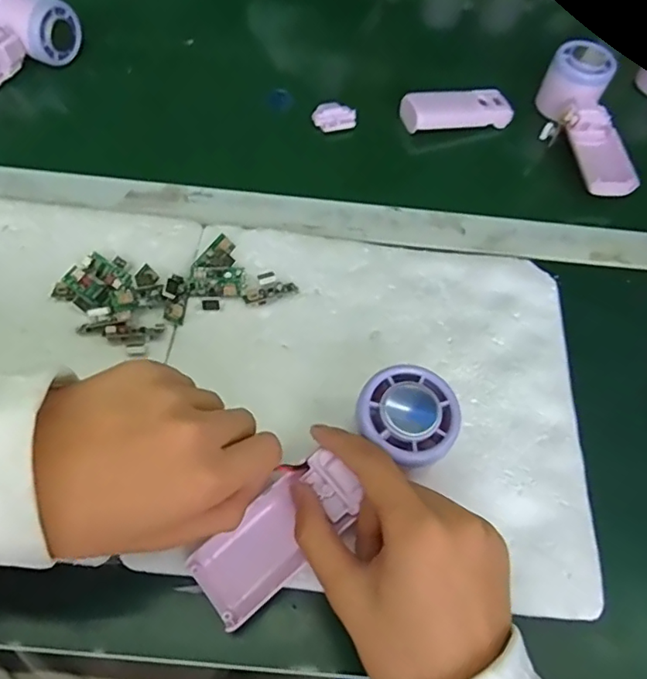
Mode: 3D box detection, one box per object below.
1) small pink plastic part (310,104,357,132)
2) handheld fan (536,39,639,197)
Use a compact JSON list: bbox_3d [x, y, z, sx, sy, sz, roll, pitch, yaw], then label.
[{"bbox_3d":[0.010,-0.212,0.517,0.040,0.010,0.031,-9,60,-10],"label":"small pink plastic part"},{"bbox_3d":[0.239,-0.199,0.495,0.064,0.056,0.154,4,58,-2],"label":"handheld fan"}]

